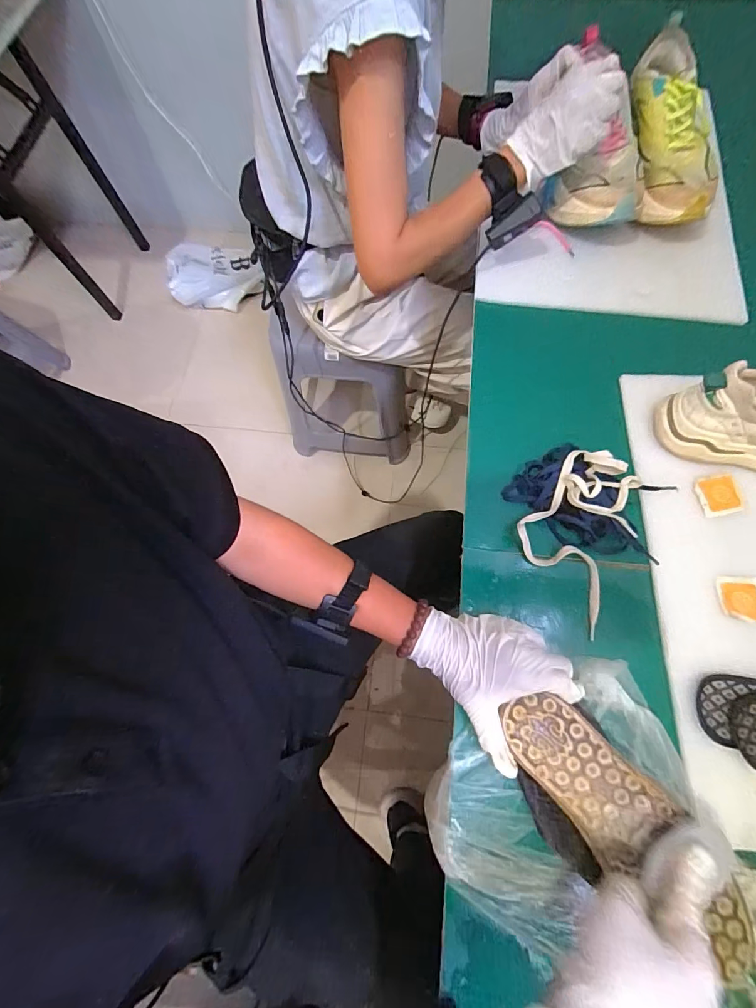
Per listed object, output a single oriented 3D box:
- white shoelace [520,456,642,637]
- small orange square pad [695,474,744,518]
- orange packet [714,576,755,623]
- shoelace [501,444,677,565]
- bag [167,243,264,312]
[{"bbox_3d":[0.226,0.030,0.444,0.117,0.052,0.177,27,75,11],"label":"white shoelace"},{"bbox_3d":[0.401,-0.009,0.470,0.047,0.007,0.047,-6,71,0],"label":"small orange square pad"},{"bbox_3d":[0.392,0.102,0.430,0.046,0.006,0.047,2,72,3],"label":"orange packet"},{"bbox_3d":[0.250,-0.009,0.464,0.166,0.030,0.119,35,76,12],"label":"shoelace"},{"bbox_3d":[-0.604,-0.866,1.523,0.360,0.107,0.263,3,72,3],"label":"bag"}]

